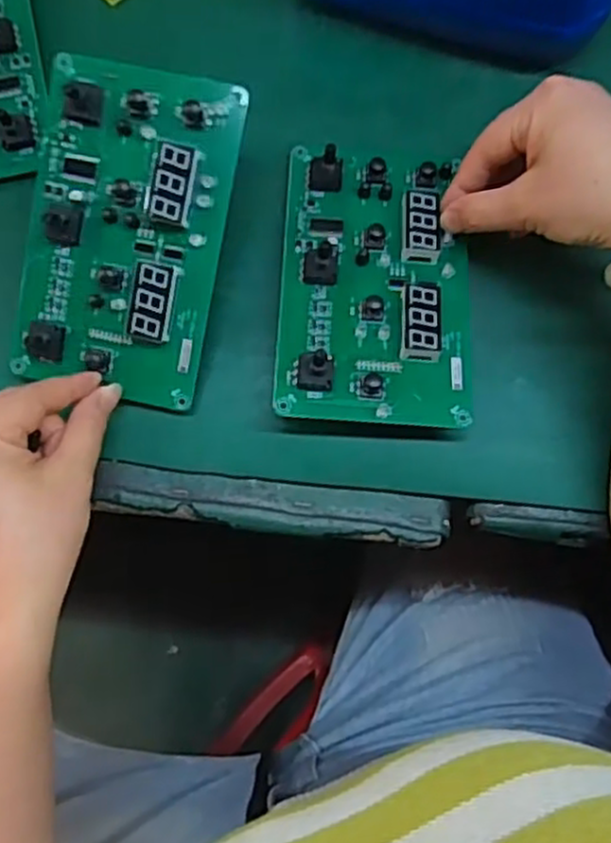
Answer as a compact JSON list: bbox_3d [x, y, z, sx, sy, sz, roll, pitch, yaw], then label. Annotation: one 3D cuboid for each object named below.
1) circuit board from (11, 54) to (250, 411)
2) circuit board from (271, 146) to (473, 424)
[{"bbox_3d":[-0.094,-0.098,0.391,0.101,0.022,0.167,11,98,3],"label":"circuit board"},{"bbox_3d":[0.038,-0.078,0.405,0.101,0.029,0.162,2,77,2],"label":"circuit board"}]

